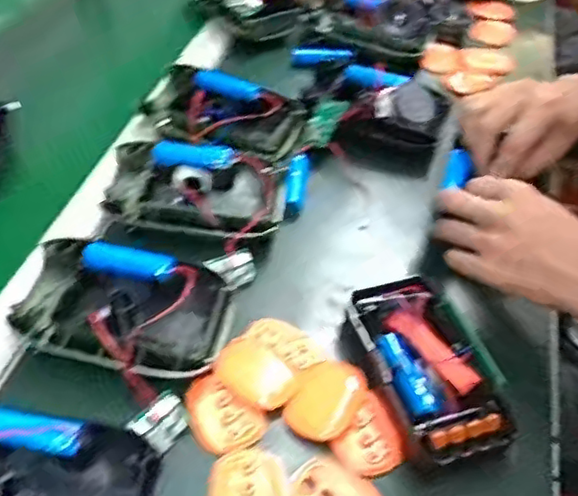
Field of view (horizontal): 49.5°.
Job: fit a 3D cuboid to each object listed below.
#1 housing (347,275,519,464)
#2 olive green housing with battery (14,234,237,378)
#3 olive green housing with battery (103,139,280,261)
[{"bbox_3d":[0.103,0.085,0.468,0.081,0.038,0.150,-12,51,-17],"label":"housing"},{"bbox_3d":[-0.125,0.047,0.474,0.154,0.041,0.104,11,48,3],"label":"olive green housing with battery"},{"bbox_3d":[-0.086,-0.050,0.568,0.159,0.037,0.113,11,48,3],"label":"olive green housing with battery"}]

